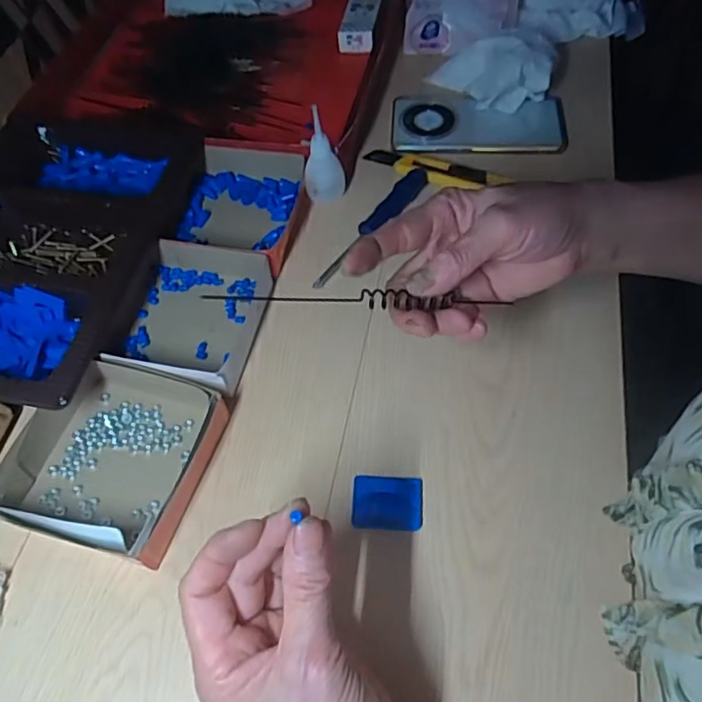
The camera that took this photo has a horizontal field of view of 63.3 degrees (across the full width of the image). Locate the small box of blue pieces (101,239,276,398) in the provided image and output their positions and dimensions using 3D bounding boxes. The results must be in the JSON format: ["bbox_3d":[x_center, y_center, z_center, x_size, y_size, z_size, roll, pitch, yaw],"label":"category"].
[{"bbox_3d":[-0.132,-0.032,0.463,0.114,0.039,0.129,9,61,8],"label":"small box of blue pieces"}]

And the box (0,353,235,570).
[{"bbox_3d":[-0.171,0.068,0.402,0.136,0.035,0.128,11,61,10],"label":"box"}]

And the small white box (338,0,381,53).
[{"bbox_3d":[0.013,-0.398,0.678,0.041,0.027,0.129,6,61,7],"label":"small white box"}]

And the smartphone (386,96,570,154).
[{"bbox_3d":[0.129,-0.235,0.576,0.171,0.012,0.083,3,60,5],"label":"smartphone"}]

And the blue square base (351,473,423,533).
[{"bbox_3d":[0.024,0.100,0.378,0.045,0.008,0.036,2,60,4],"label":"blue square base"}]

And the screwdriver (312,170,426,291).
[{"bbox_3d":[0.020,-0.109,0.501,0.019,0.020,0.158,33,69,20],"label":"screwdriver"}]

